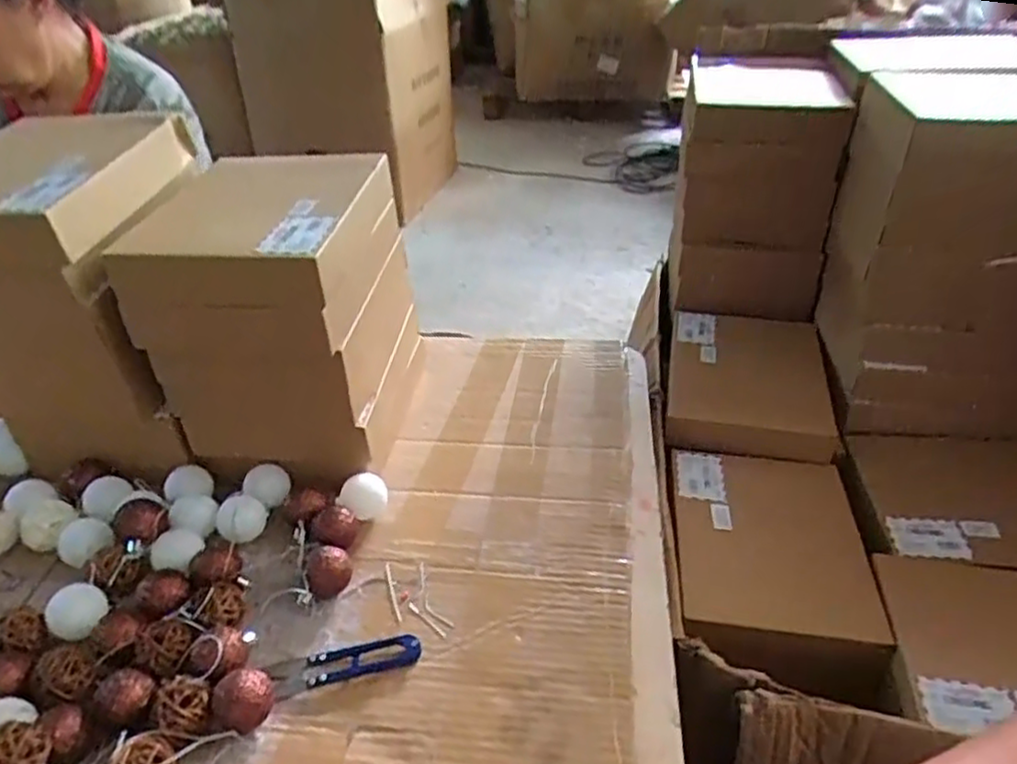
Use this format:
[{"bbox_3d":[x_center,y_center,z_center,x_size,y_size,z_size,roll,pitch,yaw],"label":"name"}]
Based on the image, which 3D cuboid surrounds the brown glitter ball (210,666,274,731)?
[{"bbox_3d":[-0.171,0.207,0.461,0.037,0.032,0.030,-20,40,-23],"label":"brown glitter ball"}]

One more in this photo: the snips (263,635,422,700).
[{"bbox_3d":[-0.114,0.197,0.500,0.103,0.011,0.027,-10,37,-10],"label":"snips"}]

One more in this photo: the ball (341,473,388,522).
[{"bbox_3d":[-0.123,0.098,0.608,0.039,0.039,0.031,-10,37,-11],"label":"ball"}]

